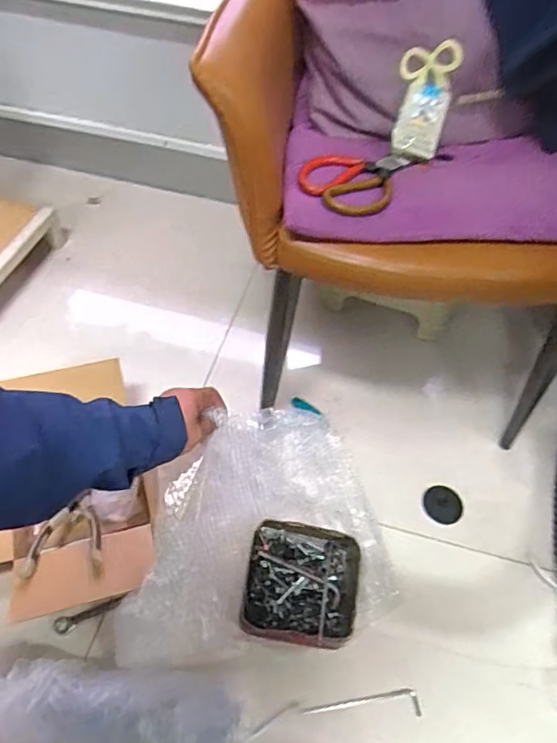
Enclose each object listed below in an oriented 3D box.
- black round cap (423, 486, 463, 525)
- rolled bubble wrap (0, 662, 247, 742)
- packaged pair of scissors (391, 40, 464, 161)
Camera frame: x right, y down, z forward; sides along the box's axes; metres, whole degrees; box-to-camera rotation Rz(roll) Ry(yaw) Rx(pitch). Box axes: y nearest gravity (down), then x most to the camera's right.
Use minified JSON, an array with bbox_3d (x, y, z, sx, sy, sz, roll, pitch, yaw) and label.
[{"bbox_3d":[0.276,0.224,0.900,0.065,0.004,0.066,2,53,-2],"label":"black round cap"},{"bbox_3d":[-0.239,0.432,0.672,0.383,0.074,0.115,2,53,-2],"label":"rolled bubble wrap"},{"bbox_3d":[0.177,-0.334,0.666,0.067,0.034,0.132,14,97,6],"label":"packaged pair of scissors"}]

